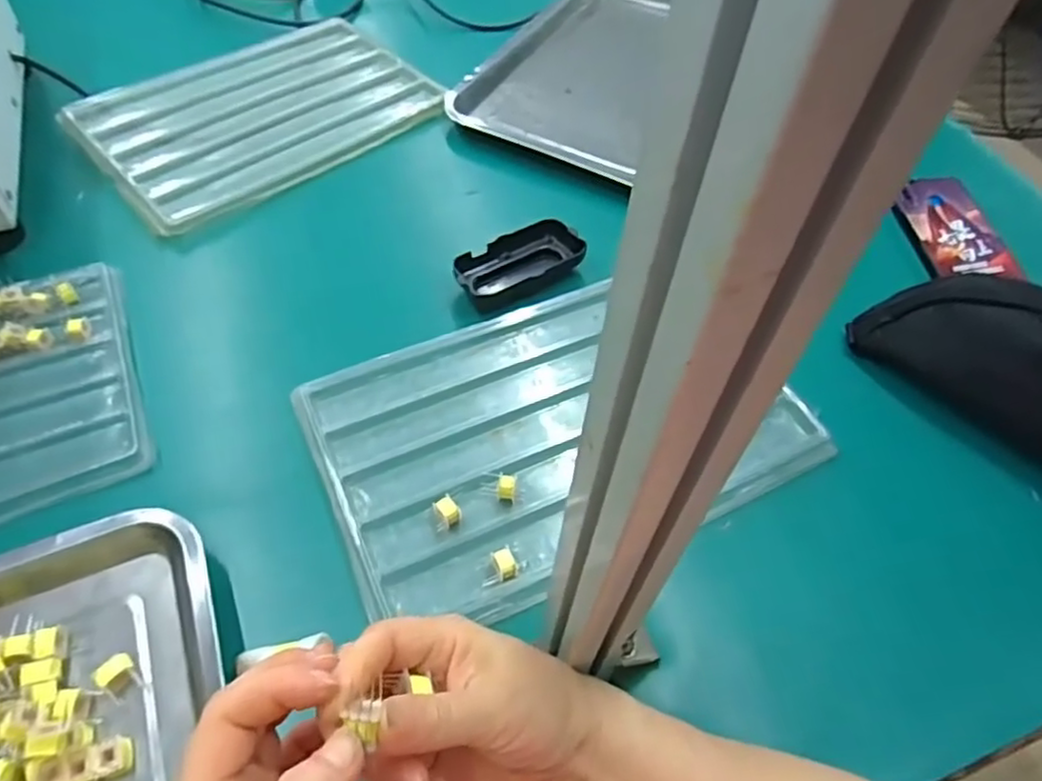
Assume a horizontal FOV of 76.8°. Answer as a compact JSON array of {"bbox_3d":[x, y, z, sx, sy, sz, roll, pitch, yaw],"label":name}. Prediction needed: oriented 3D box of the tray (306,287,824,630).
[{"bbox_3d":[0.023,0.020,0.462,0.315,0.022,0.219,-21,58,-17],"label":"tray"}]

